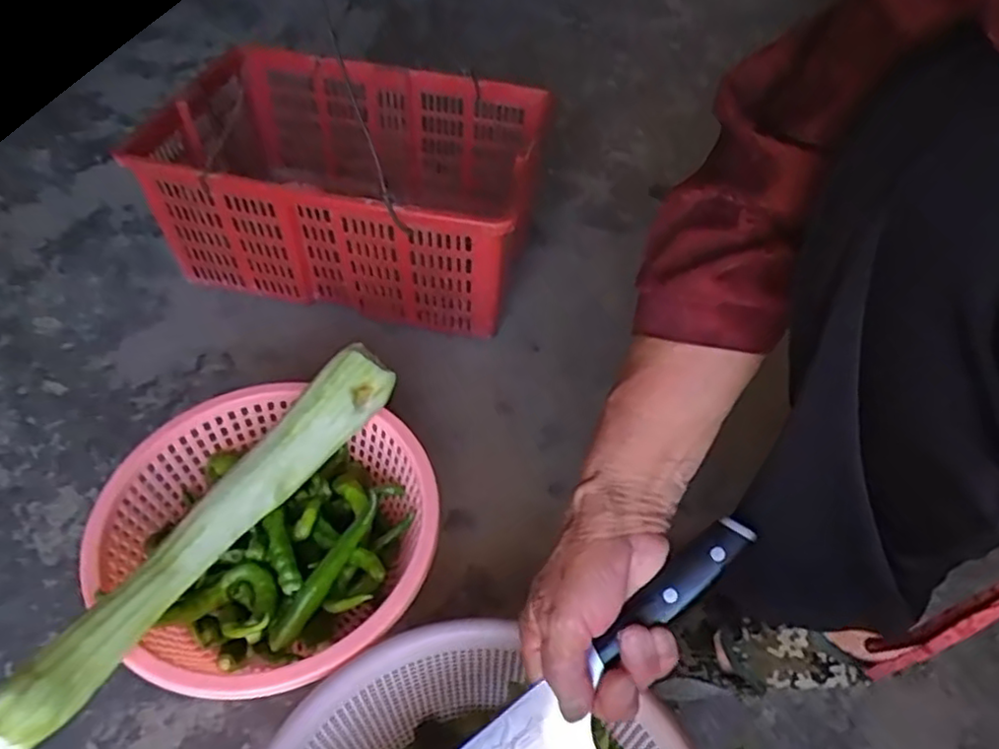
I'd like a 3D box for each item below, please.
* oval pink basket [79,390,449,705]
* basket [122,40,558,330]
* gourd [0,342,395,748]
[{"bbox_3d":[-0.172,0.133,0.525,0.236,0.098,0.228,13,49,8],"label":"oval pink basket"},{"bbox_3d":[-0.166,-0.218,0.775,0.405,0.176,0.288,13,49,7],"label":"basket"},{"bbox_3d":[-0.188,0.096,0.461,0.044,0.046,0.319,27,52,19],"label":"gourd"}]

